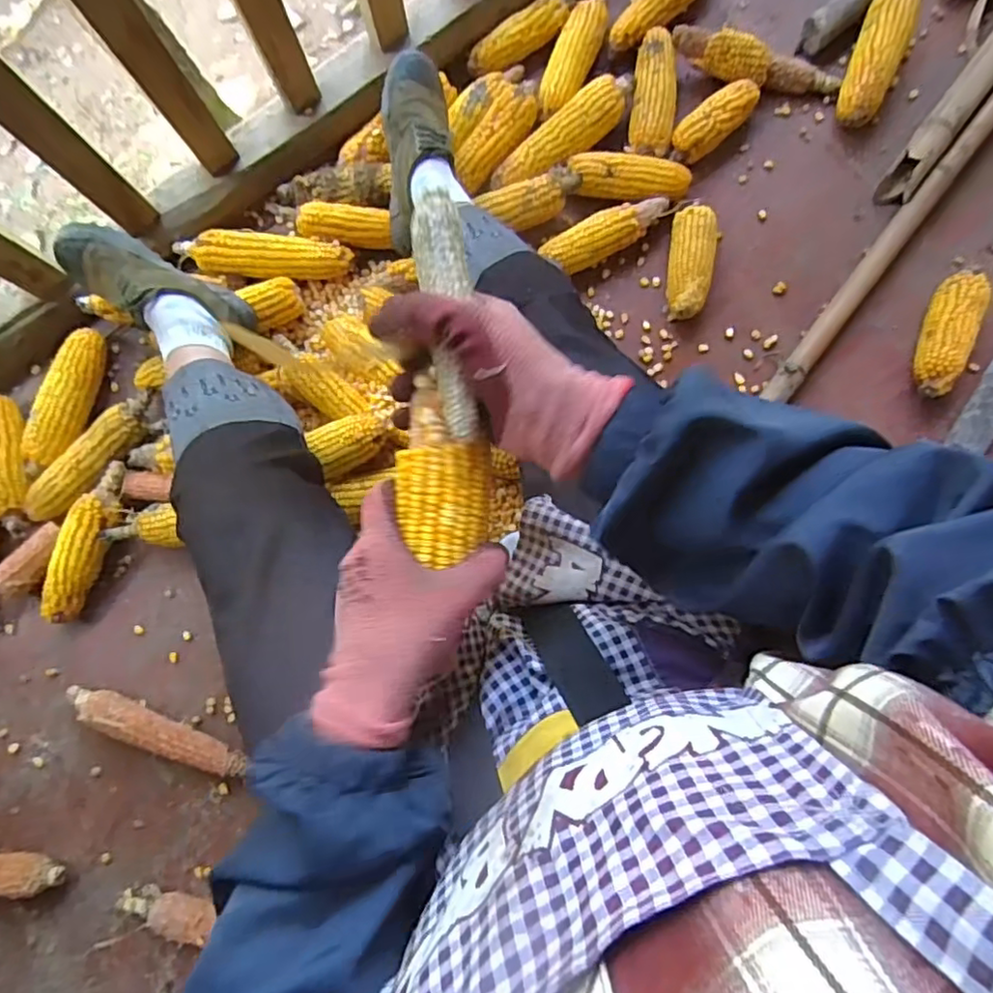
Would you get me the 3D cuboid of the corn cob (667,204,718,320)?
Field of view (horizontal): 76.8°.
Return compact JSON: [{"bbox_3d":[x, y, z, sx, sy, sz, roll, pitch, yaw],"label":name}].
[{"bbox_3d":[0.254,-0.300,0.819,0.059,0.055,0.143,6,85,2],"label":"corn cob"}]

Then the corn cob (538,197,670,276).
[{"bbox_3d":[0.146,-0.347,0.827,0.172,0.052,0.063,-31,85,-2],"label":"corn cob"}]

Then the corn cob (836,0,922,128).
[{"bbox_3d":[0.511,-0.586,0.840,0.065,0.051,0.188,19,85,3],"label":"corn cob"}]

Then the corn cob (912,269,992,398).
[{"bbox_3d":[0.553,-0.203,0.768,0.050,0.053,0.161,19,85,3],"label":"corn cob"}]

